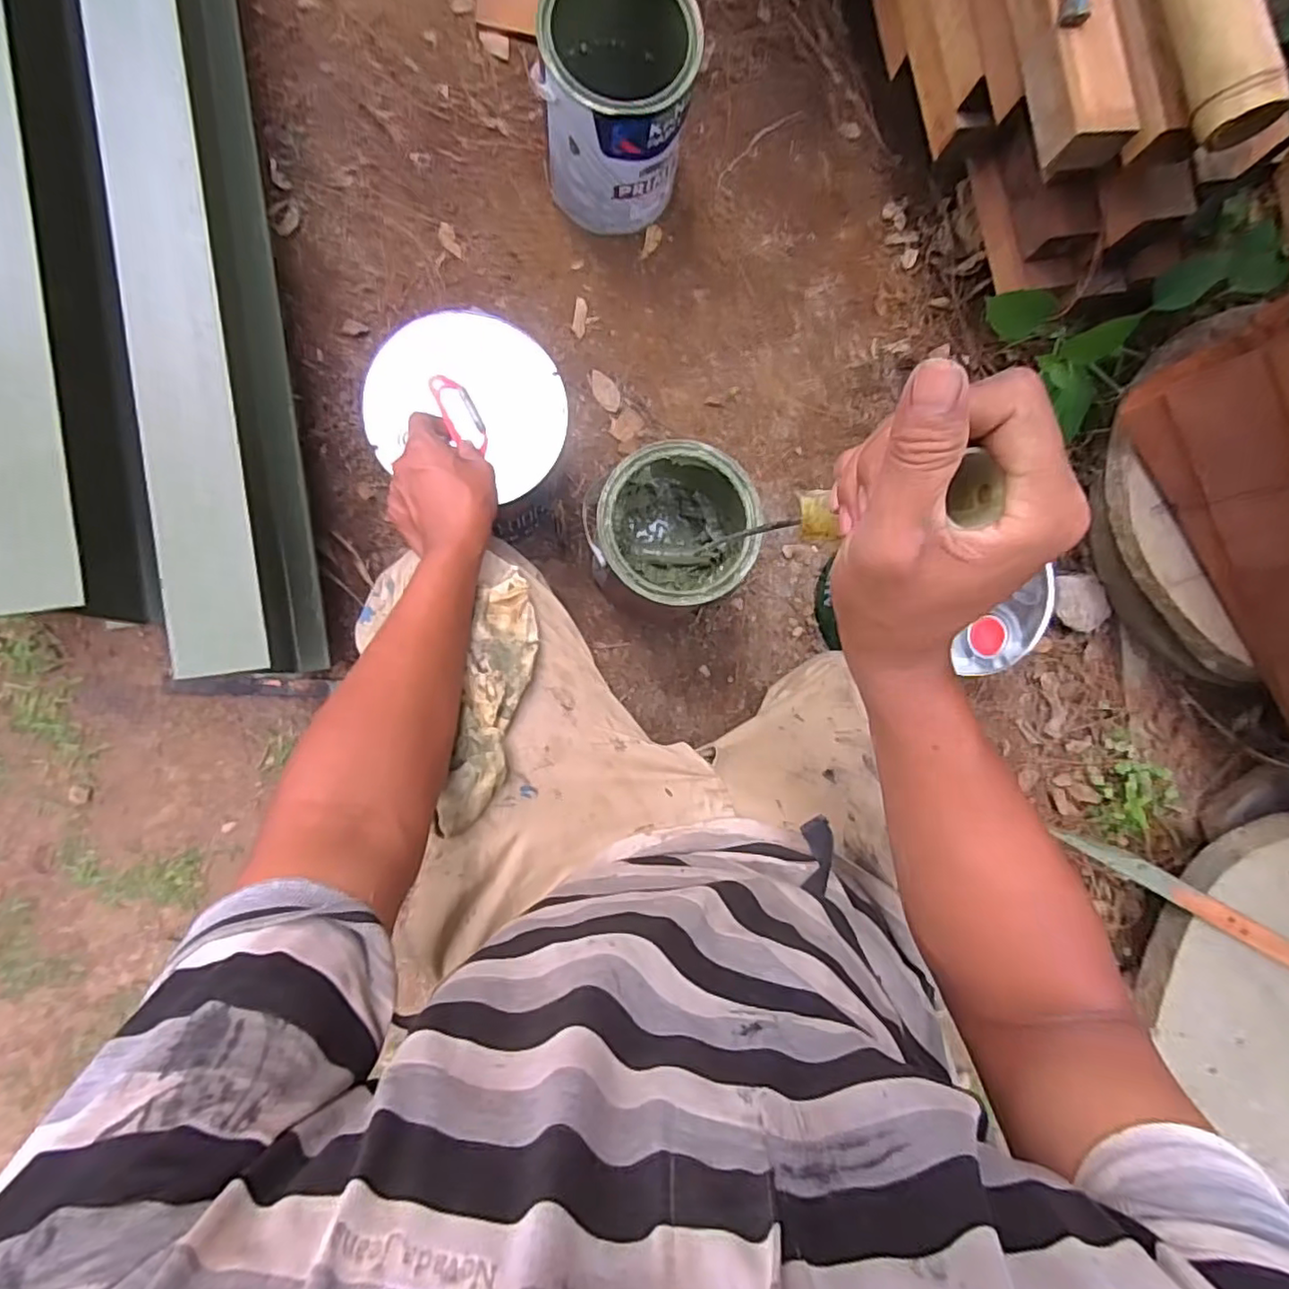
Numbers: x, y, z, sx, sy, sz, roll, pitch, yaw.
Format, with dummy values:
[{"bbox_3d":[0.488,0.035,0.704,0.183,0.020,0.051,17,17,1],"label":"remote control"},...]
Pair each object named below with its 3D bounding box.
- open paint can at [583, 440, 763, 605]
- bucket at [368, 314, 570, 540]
[{"bbox_3d":[0.024,-0.119,0.715,0.153,0.184,0.157,0,89,-7],"label":"open paint can"},{"bbox_3d":[-0.178,-0.222,0.694,0.181,0.195,0.183,0,89,-7],"label":"bucket"}]

